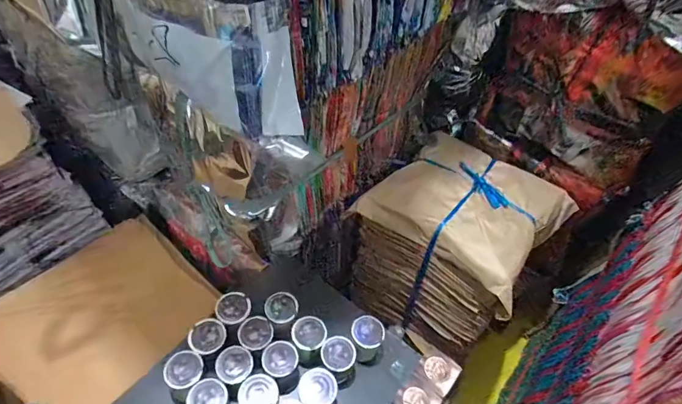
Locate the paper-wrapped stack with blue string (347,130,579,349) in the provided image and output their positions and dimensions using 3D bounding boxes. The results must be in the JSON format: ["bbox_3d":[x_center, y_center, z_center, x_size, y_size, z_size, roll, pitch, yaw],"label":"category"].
[{"bbox_3d":[0.286,0.108,1.082,0.373,0.383,0.372,35,54,23],"label":"paper-wrapped stack with blue string"}]

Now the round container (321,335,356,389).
[{"bbox_3d":[-0.003,0.264,0.677,0.060,0.069,0.054,9,48,2],"label":"round container"}]

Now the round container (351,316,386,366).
[{"bbox_3d":[0.046,0.239,0.702,0.058,0.058,0.066,13,48,5],"label":"round container"}]

